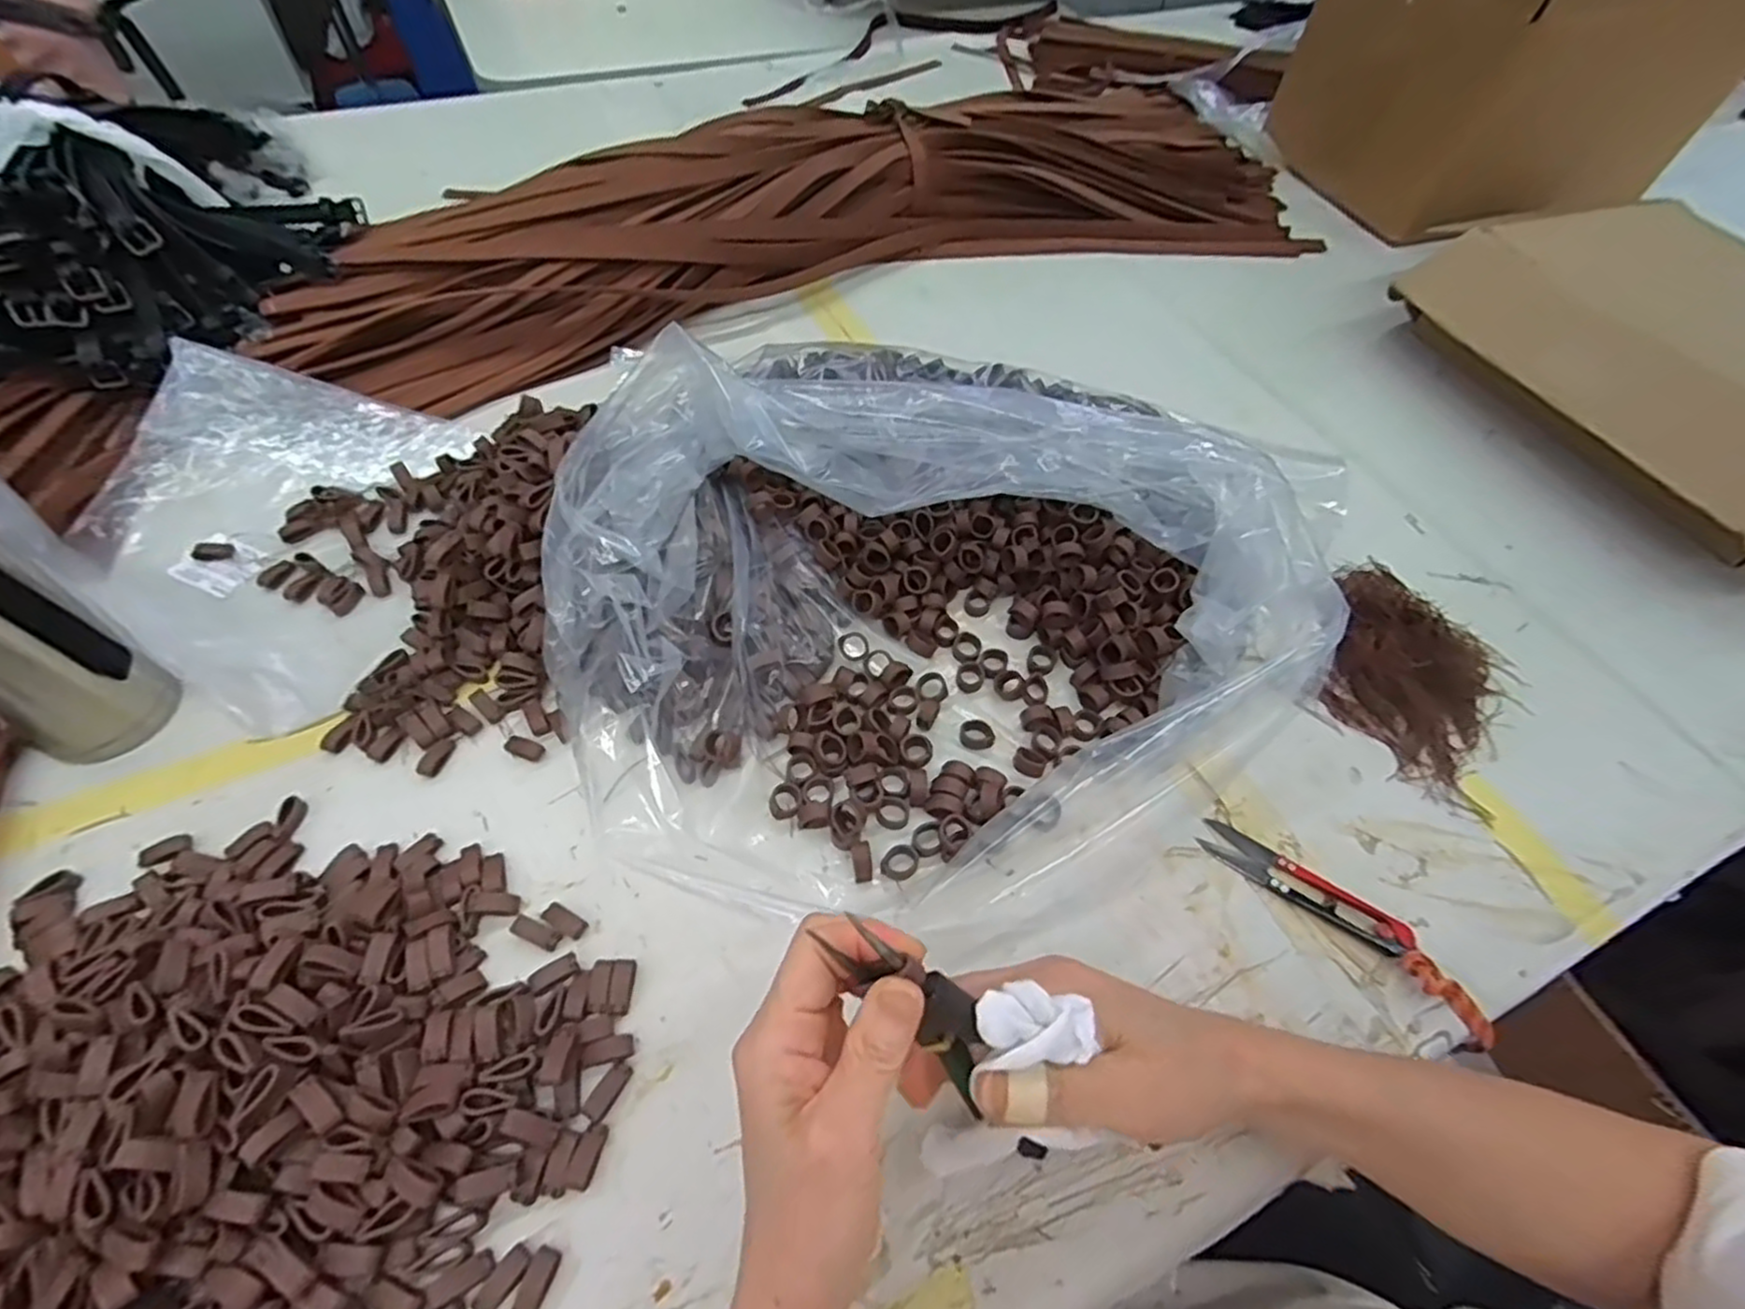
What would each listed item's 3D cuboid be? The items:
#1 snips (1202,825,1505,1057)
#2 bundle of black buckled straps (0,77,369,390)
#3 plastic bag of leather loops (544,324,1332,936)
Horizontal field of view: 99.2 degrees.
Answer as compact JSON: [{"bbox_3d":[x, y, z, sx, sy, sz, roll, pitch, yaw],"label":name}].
[{"bbox_3d":[0.243,0.134,0.379,0.150,0.013,0.027,38,62,20],"label":"snips"},{"bbox_3d":[-0.575,-0.315,0.560,0.198,0.119,0.317,29,60,15],"label":"bundle of black buckled straps"},{"bbox_3d":[0.024,-0.038,0.417,0.388,0.121,0.284,-21,60,-16],"label":"plastic bag of leather loops"}]

